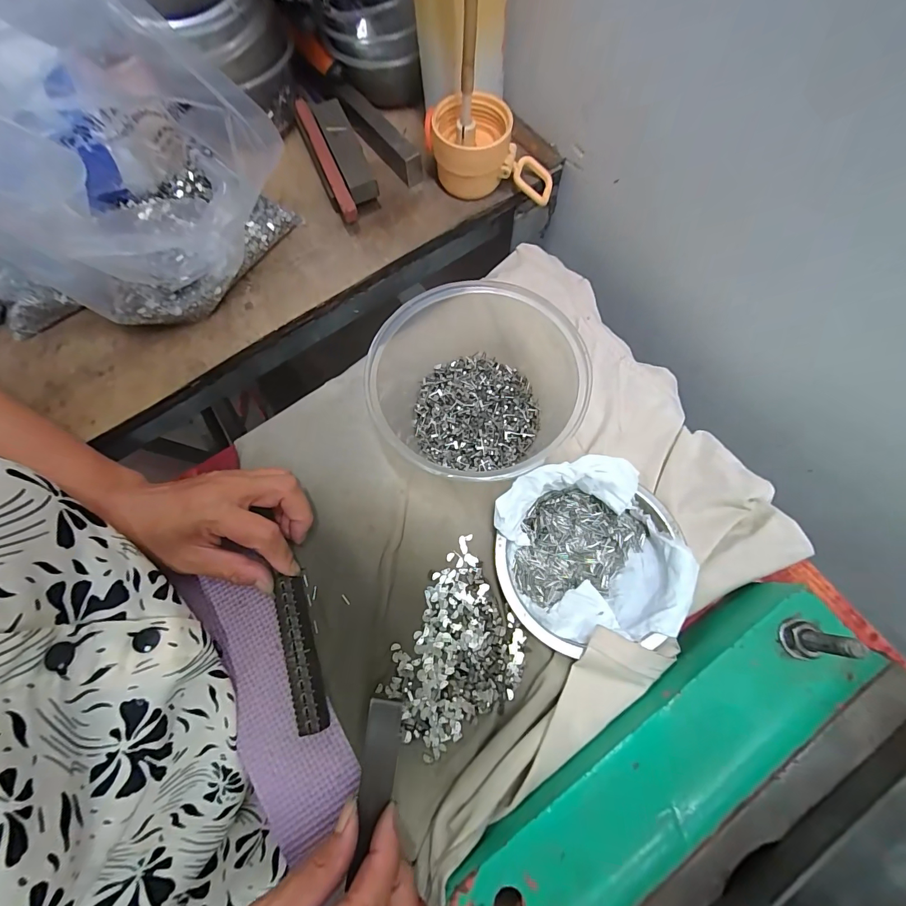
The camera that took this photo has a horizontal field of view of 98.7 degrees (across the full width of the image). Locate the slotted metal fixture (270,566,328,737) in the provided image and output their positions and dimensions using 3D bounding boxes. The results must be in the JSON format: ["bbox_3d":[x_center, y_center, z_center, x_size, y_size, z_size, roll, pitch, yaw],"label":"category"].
[{"bbox_3d":[-0.100,0.132,0.260,0.022,0.012,0.095,-19,71,-4],"label":"slotted metal fixture"}]

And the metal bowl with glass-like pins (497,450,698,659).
[{"bbox_3d":[0.090,0.066,0.265,0.117,0.033,0.116,-10,73,-1],"label":"metal bowl with glass-like pins"}]

